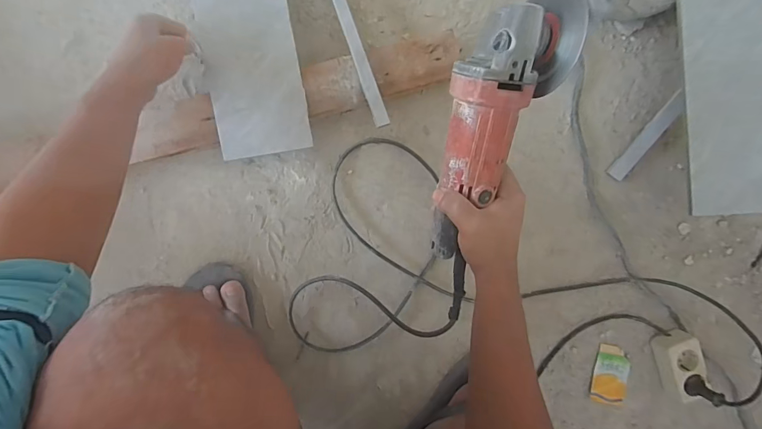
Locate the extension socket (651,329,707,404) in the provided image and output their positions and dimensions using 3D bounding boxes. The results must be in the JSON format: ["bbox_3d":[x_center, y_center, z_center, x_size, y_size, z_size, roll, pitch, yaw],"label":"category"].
[{"bbox_3d":[0.498,0.252,0.649,0.057,0.042,0.107,-19,97,-5],"label":"extension socket"}]

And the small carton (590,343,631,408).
[{"bbox_3d":[0.392,0.275,0.664,0.059,0.009,0.105,9,94,-8],"label":"small carton"}]

